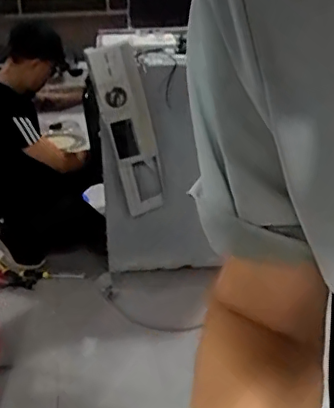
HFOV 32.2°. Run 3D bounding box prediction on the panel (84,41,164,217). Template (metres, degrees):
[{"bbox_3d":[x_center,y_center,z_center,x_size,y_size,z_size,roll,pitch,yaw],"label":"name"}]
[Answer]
[{"bbox_3d":[-0.114,-0.216,1.831,0.144,0.588,0.083,-11,35,5],"label":"panel"}]

